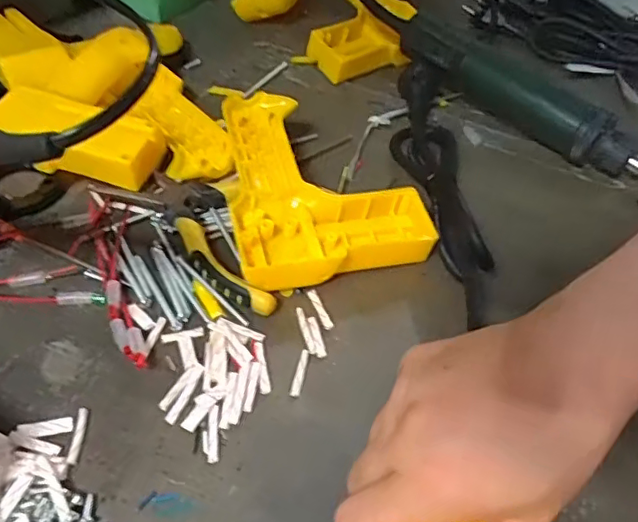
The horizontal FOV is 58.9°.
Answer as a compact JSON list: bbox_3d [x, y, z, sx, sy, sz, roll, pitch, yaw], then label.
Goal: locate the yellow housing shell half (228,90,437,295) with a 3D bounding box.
[{"bbox_3d":[-0.002,-0.051,0.369,0.115,0.036,0.150,-8,50,-12],"label":"yellow housing shell half"}]

